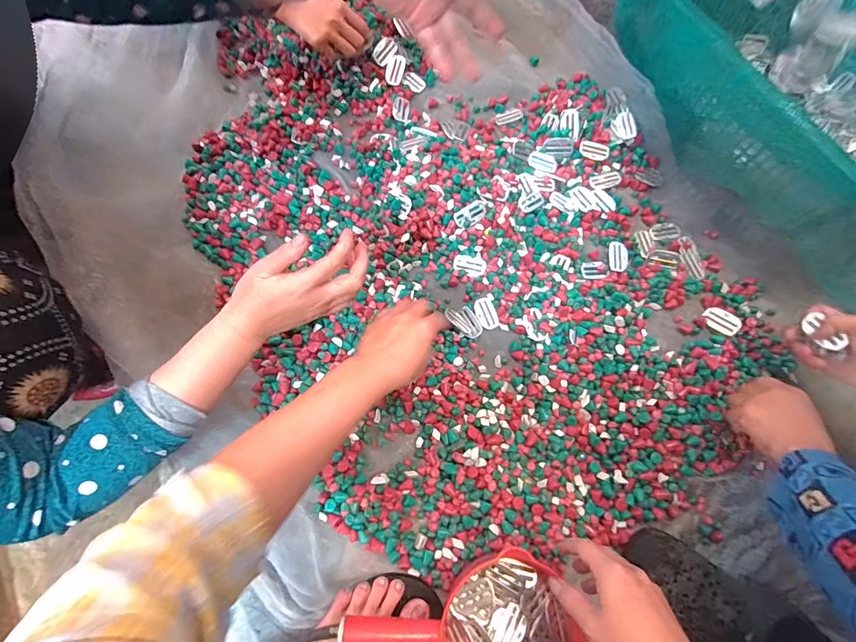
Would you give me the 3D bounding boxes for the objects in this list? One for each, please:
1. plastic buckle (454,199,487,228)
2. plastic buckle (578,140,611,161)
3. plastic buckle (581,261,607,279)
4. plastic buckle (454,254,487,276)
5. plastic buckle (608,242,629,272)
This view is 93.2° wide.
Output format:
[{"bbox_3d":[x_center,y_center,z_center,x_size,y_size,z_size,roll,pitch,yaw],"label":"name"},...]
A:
[{"bbox_3d":[0.062,-0.154,0.587,0.047,0.004,0.028,-30,92,4],"label":"plastic buckle"},{"bbox_3d":[0.260,-0.267,0.637,0.045,0.011,0.027,14,74,2],"label":"plastic buckle"},{"bbox_3d":[0.243,-0.074,0.594,0.036,0.004,0.028,-7,74,-4],"label":"plastic buckle"},{"bbox_3d":[0.061,-0.082,0.597,0.047,0.004,0.028,21,98,5],"label":"plastic buckle"},{"bbox_3d":[0.281,-0.095,0.598,0.028,0.007,0.045,6,74,0],"label":"plastic buckle"}]

